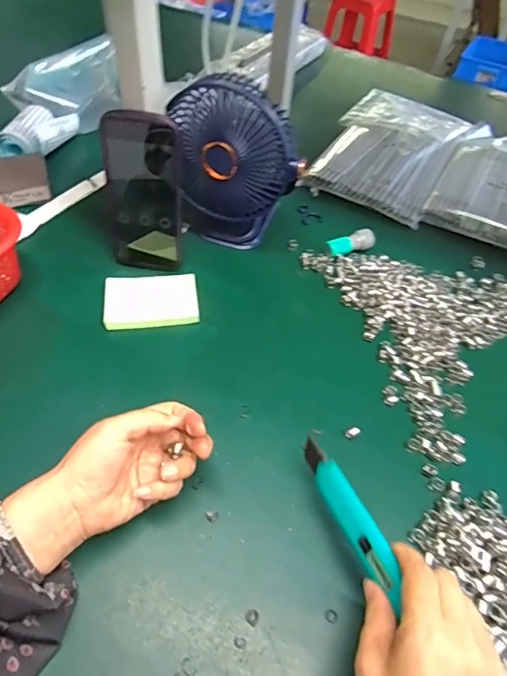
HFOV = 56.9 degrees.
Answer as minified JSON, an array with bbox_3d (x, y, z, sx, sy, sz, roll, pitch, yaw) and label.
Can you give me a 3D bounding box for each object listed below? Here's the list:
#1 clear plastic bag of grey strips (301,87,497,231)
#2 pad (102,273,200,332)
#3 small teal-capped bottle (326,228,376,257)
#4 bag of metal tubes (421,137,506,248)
[{"bbox_3d":[0.221,-0.307,0.746,0.210,0.034,0.339,29,53,20],"label":"clear plastic bag of grey strips"},{"bbox_3d":[-0.109,-0.040,0.504,0.097,0.015,0.064,-5,49,-9],"label":"pad"},{"bbox_3d":[0.124,-0.118,0.585,0.062,0.019,0.023,-18,53,-19],"label":"small teal-capped bottle"},{"bbox_3d":[0.384,-0.231,0.707,0.183,0.015,0.304,25,52,17],"label":"bag of metal tubes"}]

